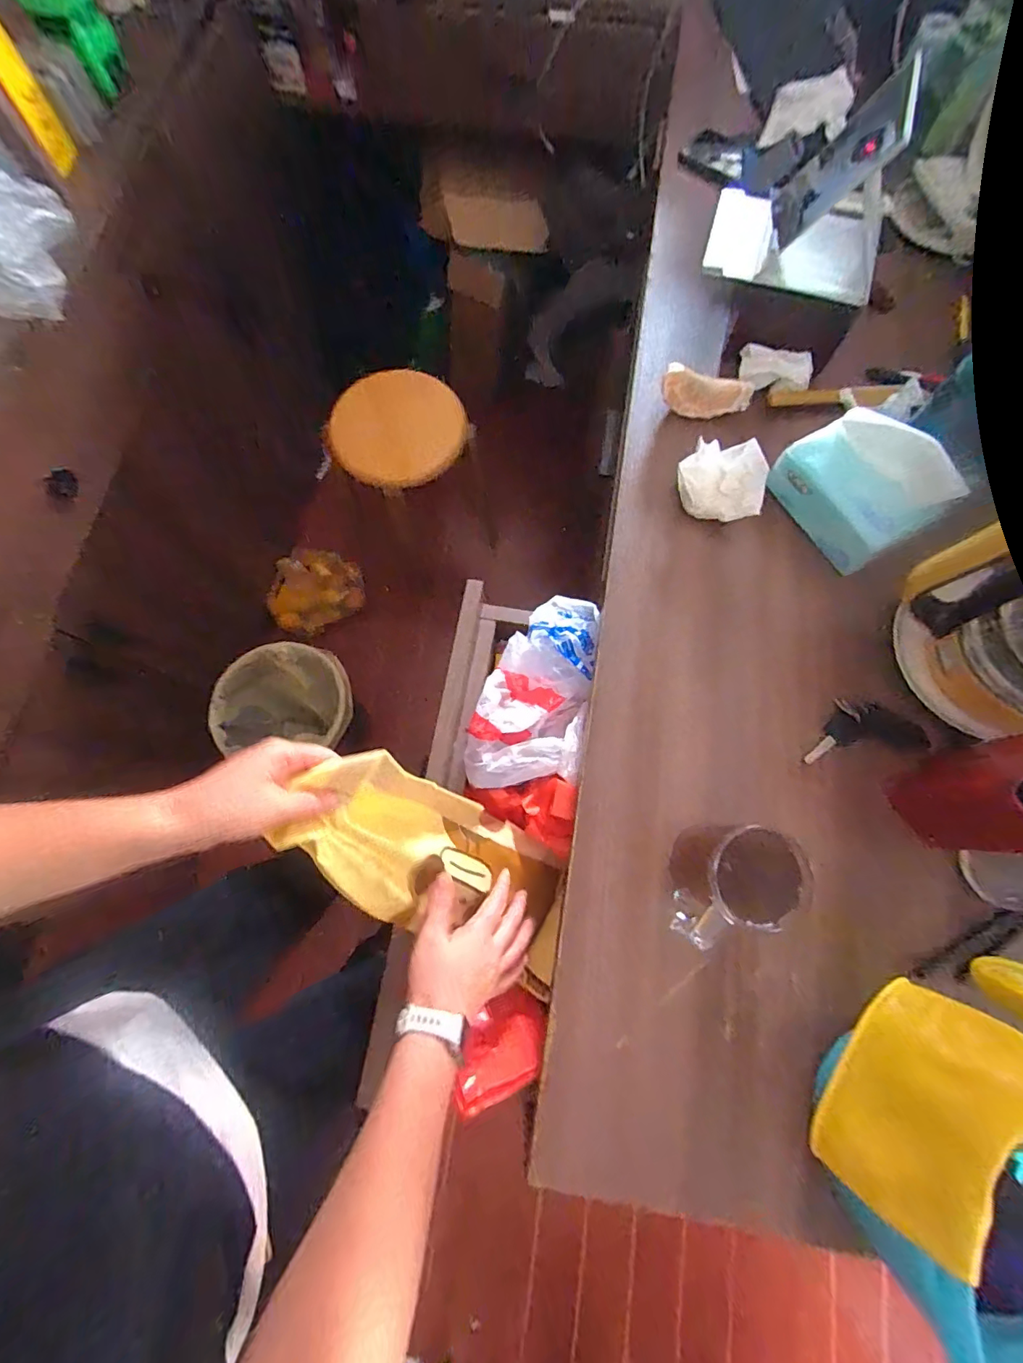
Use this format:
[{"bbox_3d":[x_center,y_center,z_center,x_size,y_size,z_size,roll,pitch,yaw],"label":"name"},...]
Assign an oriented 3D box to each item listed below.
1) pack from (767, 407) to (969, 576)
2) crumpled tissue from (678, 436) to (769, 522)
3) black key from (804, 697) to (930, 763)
[{"bbox_3d":[0.344,-0.198,0.516,0.096,0.088,0.149,-35,77,-8],"label":"pack"},{"bbox_3d":[0.224,-0.213,0.541,0.097,0.064,0.060,32,77,9],"label":"crumpled tissue"},{"bbox_3d":[0.337,0.045,0.491,0.108,0.016,0.053,-6,75,-1],"label":"black key"}]

